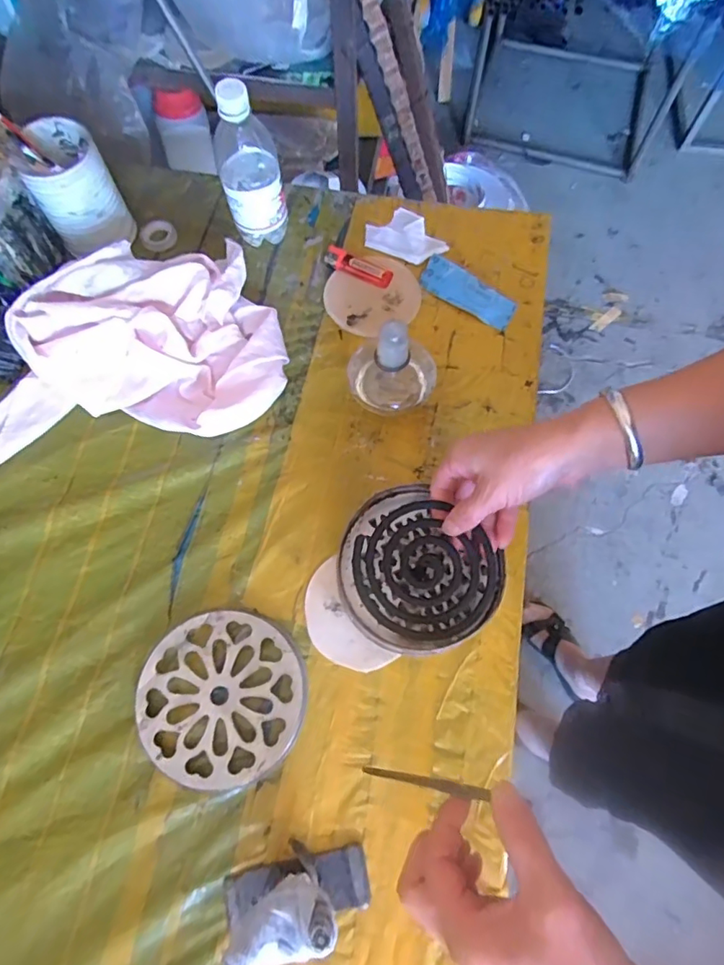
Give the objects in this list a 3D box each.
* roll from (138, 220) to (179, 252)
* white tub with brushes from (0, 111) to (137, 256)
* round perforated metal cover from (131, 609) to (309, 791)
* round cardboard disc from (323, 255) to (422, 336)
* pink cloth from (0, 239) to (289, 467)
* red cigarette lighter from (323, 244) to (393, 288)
[{"bbox_3d":[-0.241,-0.293,0.633,0.041,0.013,0.038,0,70,0],"label":"roll"},{"bbox_3d":[-0.308,-0.317,0.572,0.081,0.127,0.089,-31,73,-11],"label":"white tub with brushes"},{"bbox_3d":[-0.119,0.183,0.457,0.137,0.013,0.140,0,70,0],"label":"round perforated metal cover"},{"bbox_3d":[0.010,-0.213,0.600,0.104,0.009,0.095,0,76,0],"label":"round cardboard disc"},{"bbox_3d":[-0.235,-0.147,0.540,0.301,0.078,0.215,-9,70,-4],"label":"pink cloth"},{"bbox_3d":[-0.006,-0.246,0.610,0.084,0.010,0.029,29,72,10],"label":"red cigarette lighter"}]

